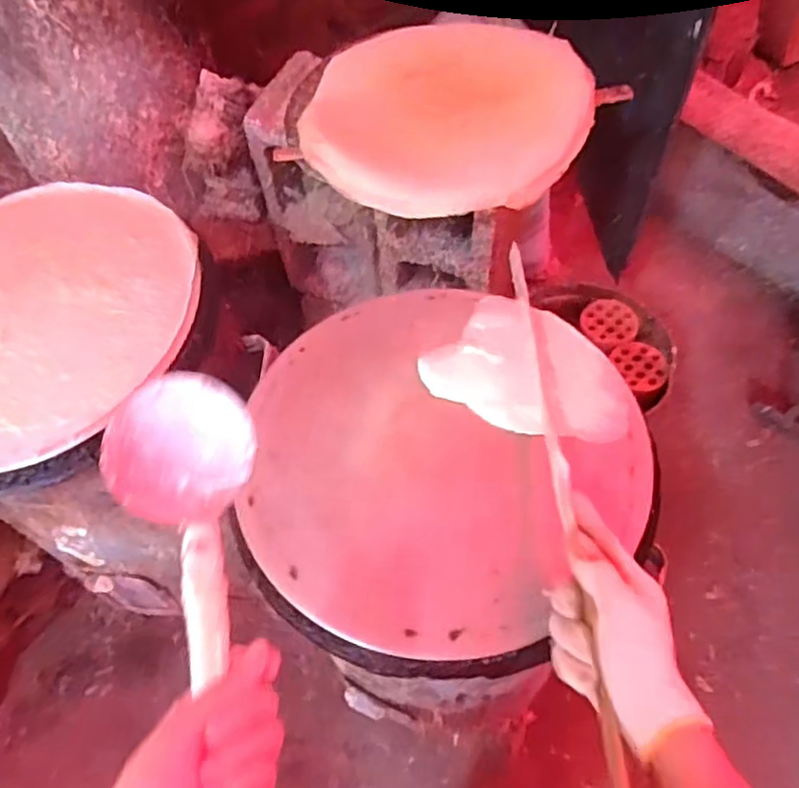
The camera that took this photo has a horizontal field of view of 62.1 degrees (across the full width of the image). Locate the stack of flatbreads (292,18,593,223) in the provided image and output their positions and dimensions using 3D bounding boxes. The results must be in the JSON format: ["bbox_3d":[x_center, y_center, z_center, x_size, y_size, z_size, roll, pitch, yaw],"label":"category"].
[{"bbox_3d":[0.053,-0.389,0.886,0.383,0.047,0.372,3,57,5],"label":"stack of flatbreads"}]

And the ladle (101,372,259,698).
[{"bbox_3d":[-0.115,0.131,0.366,0.094,0.064,0.318,-14,52,-6],"label":"ladle"}]

